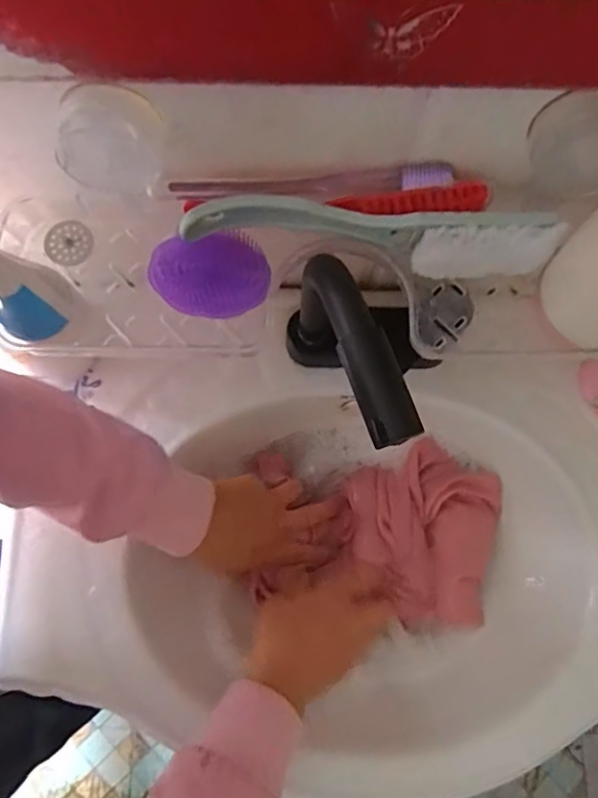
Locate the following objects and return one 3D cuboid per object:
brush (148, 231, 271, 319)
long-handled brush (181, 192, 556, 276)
[{"bbox_3d":[-0.054,-0.077,0.357,0.070,0.020,0.059,-12,77,-4],"label":"brush"},{"bbox_3d":[0.043,-0.099,0.355,0.225,0.037,0.030,2,76,-1],"label":"long-handled brush"}]

